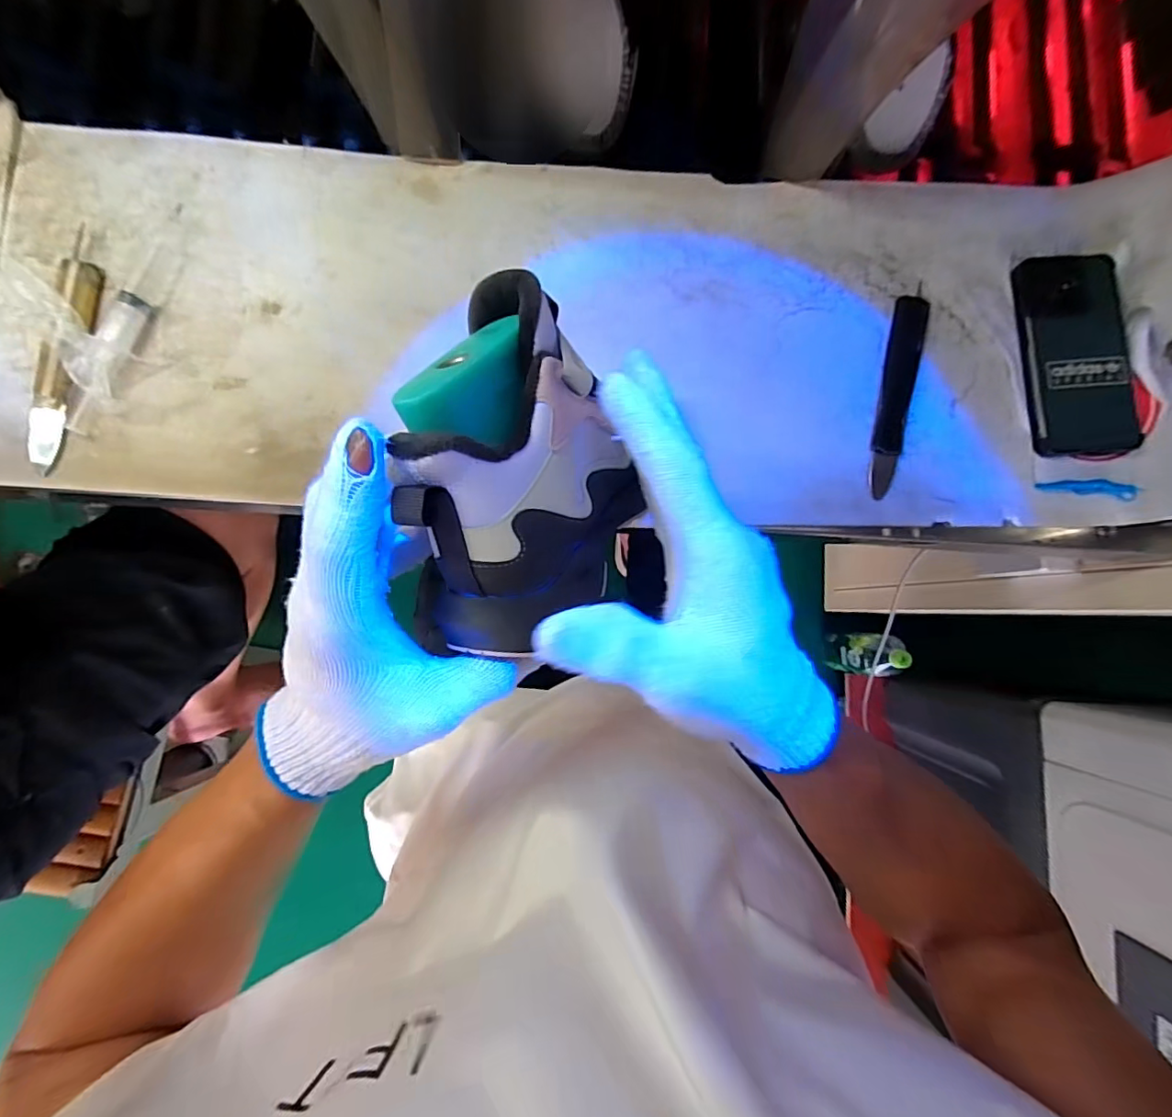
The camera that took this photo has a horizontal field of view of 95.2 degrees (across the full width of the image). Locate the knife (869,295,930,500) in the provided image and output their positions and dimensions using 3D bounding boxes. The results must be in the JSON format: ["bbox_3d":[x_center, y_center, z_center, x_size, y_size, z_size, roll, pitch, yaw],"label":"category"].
[{"bbox_3d":[0.254,-0.133,0.438,0.029,0.009,0.167,15,84,0],"label":"knife"}]

